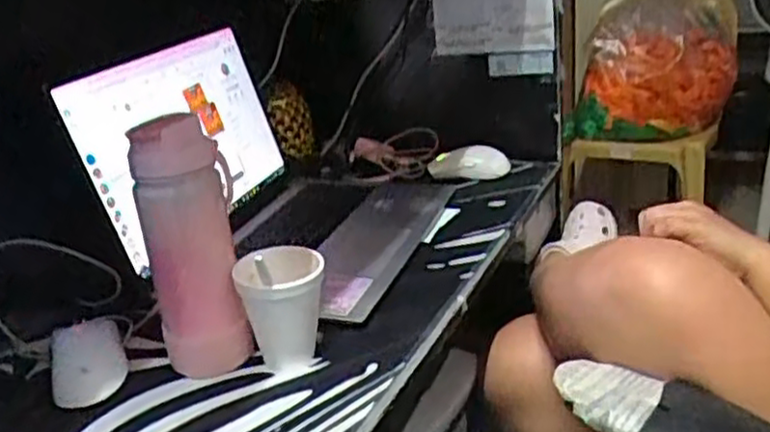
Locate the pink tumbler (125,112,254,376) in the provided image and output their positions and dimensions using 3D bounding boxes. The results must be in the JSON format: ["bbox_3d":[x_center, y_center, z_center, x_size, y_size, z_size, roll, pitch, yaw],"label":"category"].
[{"bbox_3d":[-0.167,0.026,0.650,0.080,0.218,0.063,-11,23,-12],"label":"pink tumbler"}]

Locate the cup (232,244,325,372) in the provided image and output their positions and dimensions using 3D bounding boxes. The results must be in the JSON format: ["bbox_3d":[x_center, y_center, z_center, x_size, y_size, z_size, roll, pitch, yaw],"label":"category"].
[{"bbox_3d":[-0.088,0.077,0.649,0.075,0.104,0.078,-9,22,-8],"label":"cup"}]

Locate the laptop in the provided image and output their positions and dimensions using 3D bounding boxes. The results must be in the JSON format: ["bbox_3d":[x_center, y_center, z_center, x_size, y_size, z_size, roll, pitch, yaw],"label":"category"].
[{"bbox_3d":[-0.123,-0.074,0.873,0.324,0.225,0.383,3,24,20],"label":"laptop"}]

